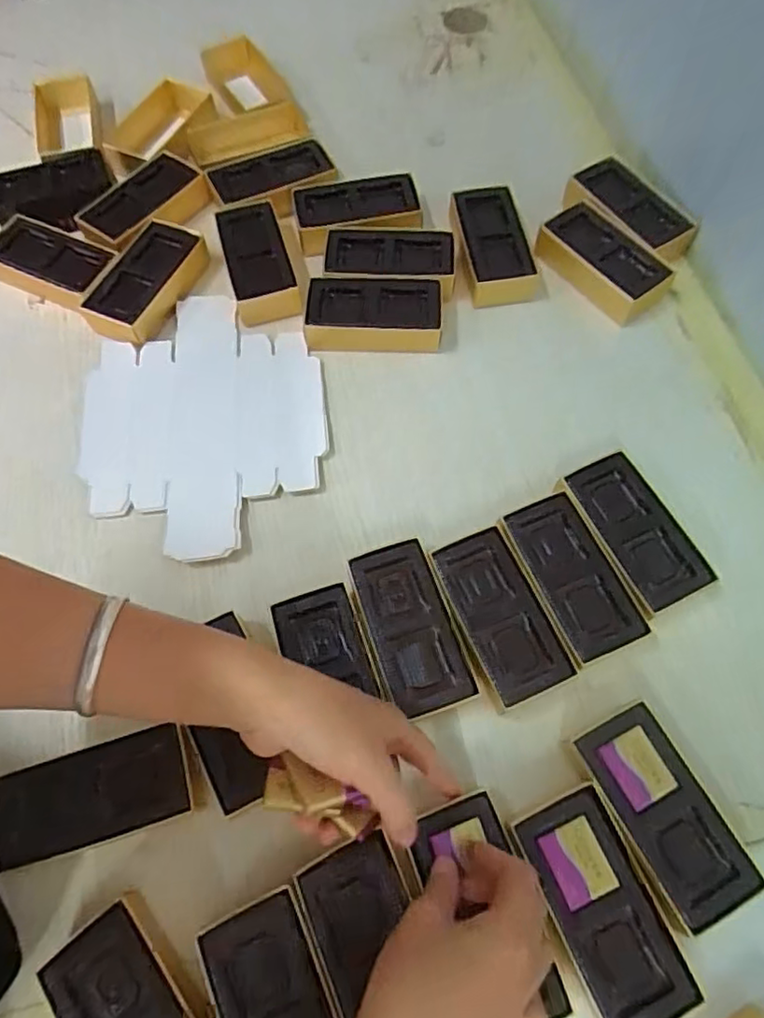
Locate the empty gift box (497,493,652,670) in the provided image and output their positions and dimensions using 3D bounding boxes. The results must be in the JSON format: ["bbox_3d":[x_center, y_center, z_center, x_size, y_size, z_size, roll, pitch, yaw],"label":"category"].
[{"bbox_3d":[0.129,0.050,0.426,0.055,0.030,0.110,-21,67,-8],"label":"empty gift box"}]

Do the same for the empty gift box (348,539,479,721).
[{"bbox_3d":[0.018,0.083,0.416,0.055,0.034,0.110,-17,67,-6],"label":"empty gift box"}]

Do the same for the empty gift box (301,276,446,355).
[{"bbox_3d":[-0.007,-0.163,0.521,0.111,0.033,0.054,2,66,2],"label":"empty gift box"}]

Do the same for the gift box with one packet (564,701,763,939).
[{"bbox_3d":[0.163,0.181,0.368,0.056,0.032,0.112,-25,68,-10],"label":"gift box with one packet"}]

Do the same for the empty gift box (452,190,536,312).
[{"bbox_3d":[0.099,-0.237,0.551,0.058,0.031,0.114,-9,66,-3],"label":"empty gift box"}]

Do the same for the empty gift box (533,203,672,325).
[{"bbox_3d":[0.191,-0.215,0.538,0.058,0.033,0.112,-42,72,-16],"label":"empty gift box"}]

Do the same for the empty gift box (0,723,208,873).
[{"bbox_3d":[-0.170,0.175,0.377,0.115,0.036,0.053,-16,67,-6],"label":"empty gift box"}]

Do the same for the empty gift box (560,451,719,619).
[{"bbox_3d":[0.178,0.018,0.438,0.059,0.033,0.109,-24,68,-9],"label":"empty gift box"}]

